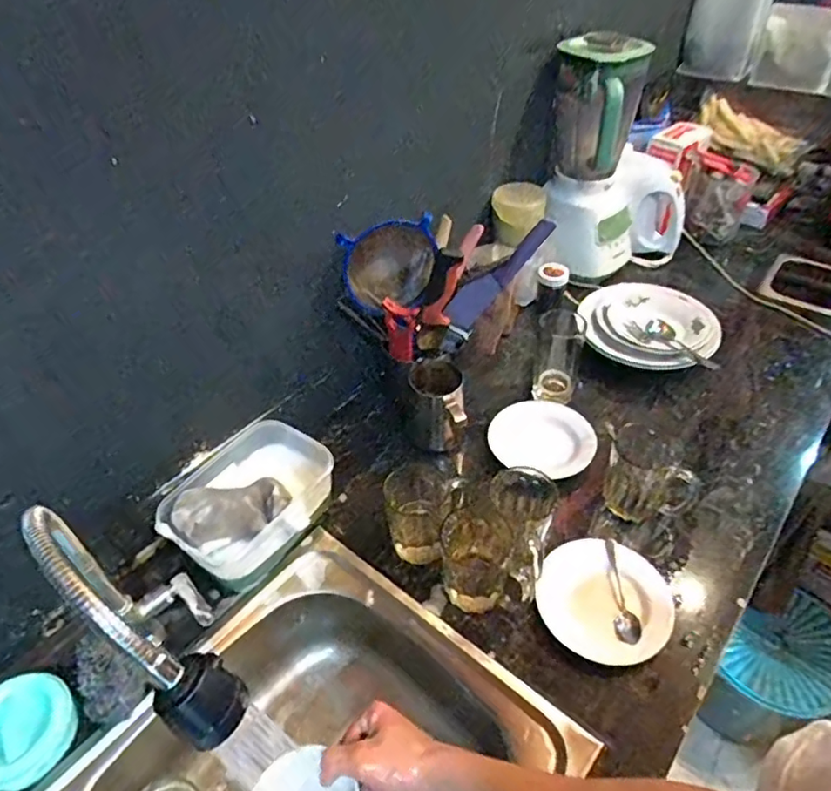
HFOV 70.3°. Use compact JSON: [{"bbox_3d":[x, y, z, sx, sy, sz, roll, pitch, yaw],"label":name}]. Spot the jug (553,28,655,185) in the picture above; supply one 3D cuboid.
[{"bbox_3d":[0.304,-0.475,0.980,0.114,0.205,0.117,19,48,21],"label":"jug"}]

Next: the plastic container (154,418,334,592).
[{"bbox_3d":[-0.201,0.136,0.742,0.164,0.085,0.197,24,50,25],"label":"plastic container"}]

